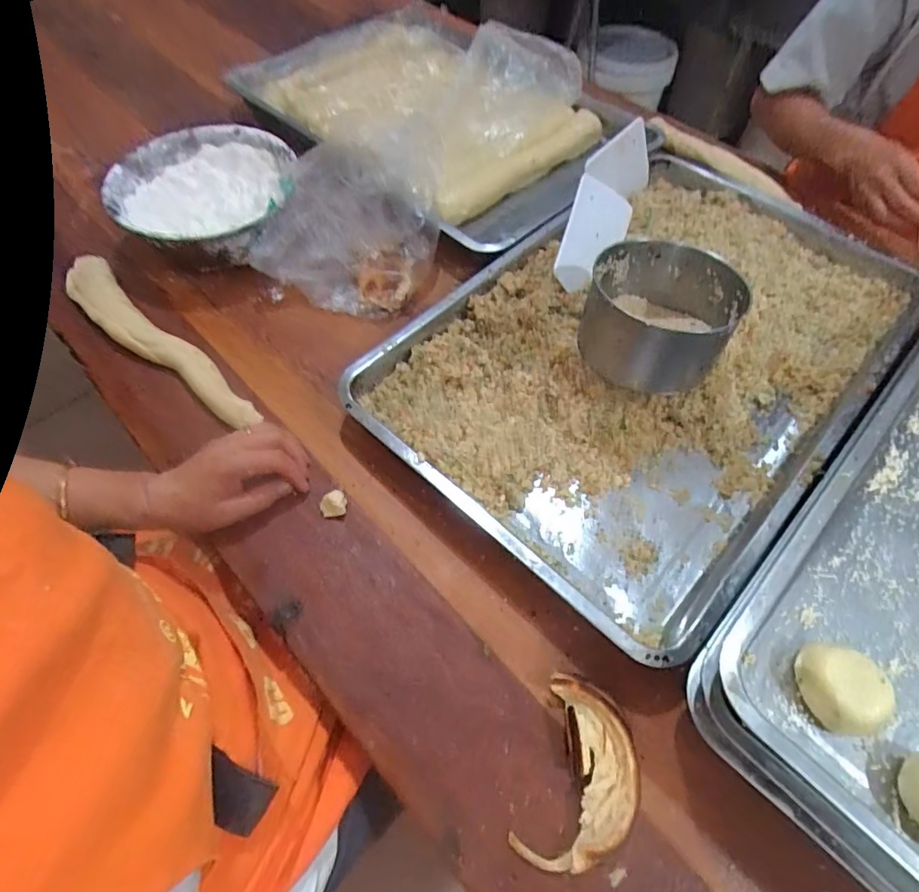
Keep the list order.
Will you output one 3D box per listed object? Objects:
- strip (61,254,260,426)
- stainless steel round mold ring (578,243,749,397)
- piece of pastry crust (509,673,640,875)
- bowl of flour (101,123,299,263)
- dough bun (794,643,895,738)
[{"bbox_3d":[-0.329,-0.114,0.571,0.323,0.015,0.052,37,65,16],"label":"strip"},{"bbox_3d":[0.191,-0.130,0.502,0.132,0.080,0.133,0,58,0],"label":"stainless steel round mold ring"},{"bbox_3d":[0.090,0.235,0.375,0.075,0.016,0.117,17,60,9],"label":"piece of pastry crust"},{"bbox_3d":[-0.304,-0.302,0.636,0.199,0.058,0.200,-6,59,-4],"label":"bowl of flour"},{"bbox_3d":[0.250,0.159,0.342,0.049,0.025,0.049,8,59,5],"label":"dough bun"}]

